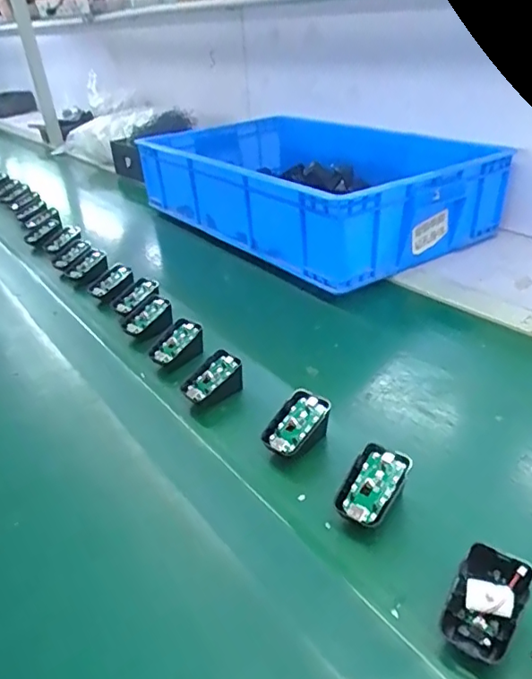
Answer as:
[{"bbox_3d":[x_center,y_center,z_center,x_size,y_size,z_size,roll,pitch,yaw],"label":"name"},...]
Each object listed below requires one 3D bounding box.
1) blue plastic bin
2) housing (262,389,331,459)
[{"bbox_3d":[0.045,-0.320,1.094,0.404,0.139,0.748,-20,35,-25],"label":"blue plastic bin"},{"bbox_3d":[0.029,0.088,0.533,0.044,0.043,0.069,23,40,37],"label":"housing"}]

